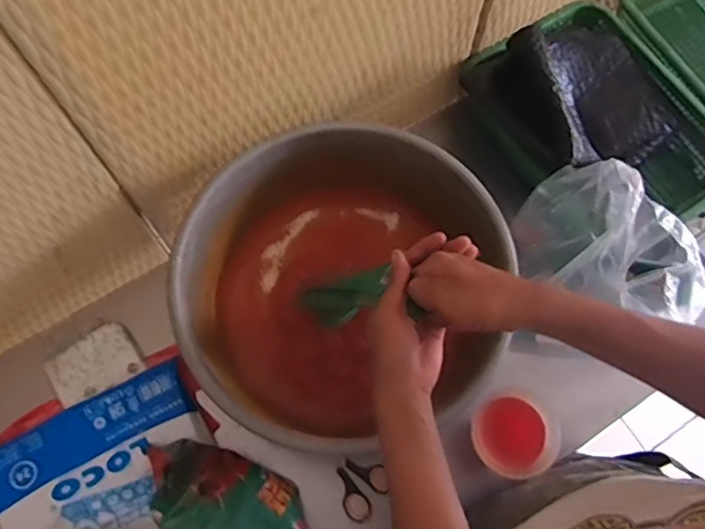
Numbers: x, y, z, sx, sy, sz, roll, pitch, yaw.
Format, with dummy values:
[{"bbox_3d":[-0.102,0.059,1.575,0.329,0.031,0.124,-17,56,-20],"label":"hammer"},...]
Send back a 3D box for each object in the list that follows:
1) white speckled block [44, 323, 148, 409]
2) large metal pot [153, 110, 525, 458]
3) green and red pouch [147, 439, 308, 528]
[{"bbox_3d":[-0.325,0.129,0.742,0.106,0.015,0.086,-35,76,-12],"label":"white speckled block"},{"bbox_3d":[-0.005,0.045,0.731,0.377,0.206,0.361,1,72,-2],"label":"large metal pot"},{"bbox_3d":[-0.137,0.268,0.644,0.224,0.080,0.108,19,72,4],"label":"green and red pouch"}]

